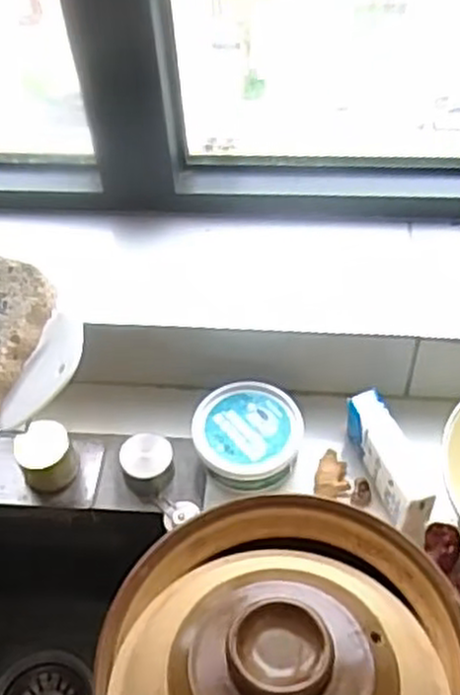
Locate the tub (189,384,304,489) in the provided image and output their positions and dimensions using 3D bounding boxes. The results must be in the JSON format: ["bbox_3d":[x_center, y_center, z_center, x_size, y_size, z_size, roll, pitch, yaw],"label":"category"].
[{"bbox_3d":[0.014,0.076,0.637,0.084,0.047,0.084,-2,51,2],"label":"tub"}]

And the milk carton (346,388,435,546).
[{"bbox_3d":[0.127,0.094,0.609,0.034,0.052,0.112,-15,52,-9],"label":"milk carton"}]

